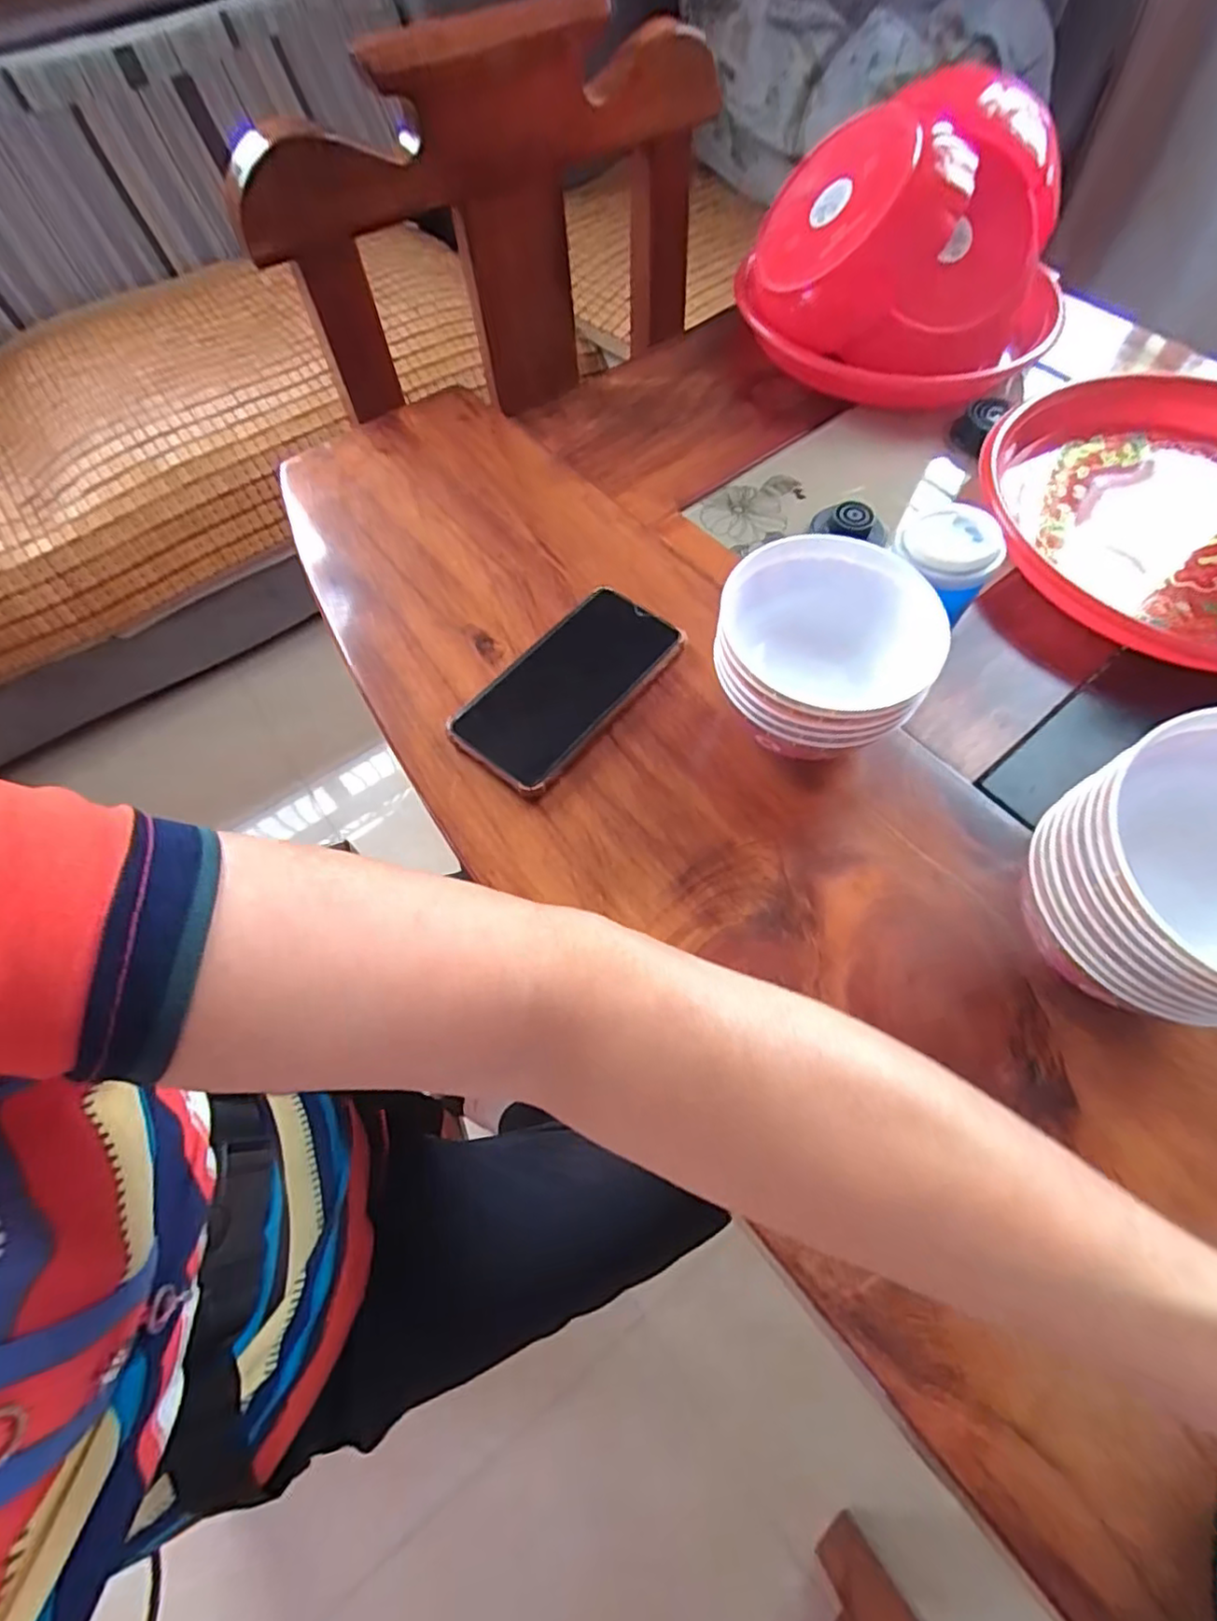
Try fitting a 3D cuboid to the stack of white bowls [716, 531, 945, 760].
[{"bbox_3d":[0.118,-0.079,0.375,0.118,0.086,0.123,34,68,16],"label":"stack of white bowls"}]

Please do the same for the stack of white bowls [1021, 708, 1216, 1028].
[{"bbox_3d":[0.252,0.034,0.289,0.113,0.106,0.114,-21,65,-9],"label":"stack of white bowls"}]

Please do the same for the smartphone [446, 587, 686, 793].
[{"bbox_3d":[-0.024,-0.082,0.408,0.073,0.016,0.149,36,69,17],"label":"smartphone"}]

